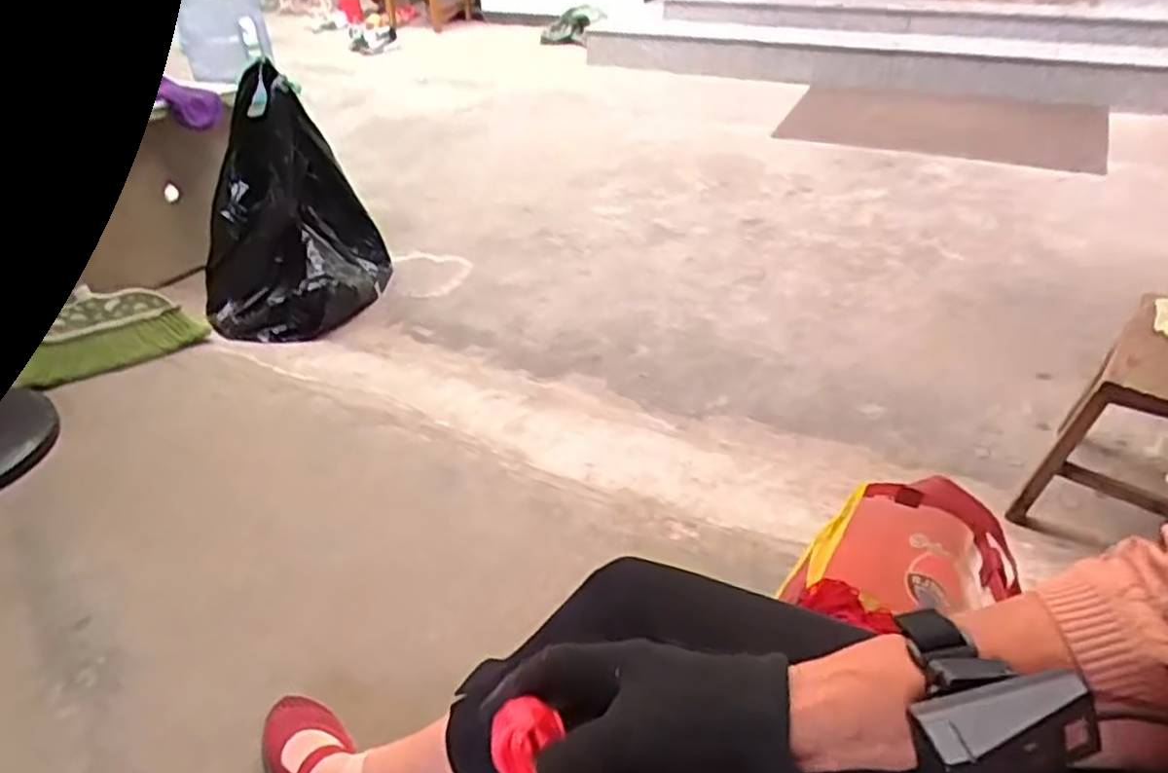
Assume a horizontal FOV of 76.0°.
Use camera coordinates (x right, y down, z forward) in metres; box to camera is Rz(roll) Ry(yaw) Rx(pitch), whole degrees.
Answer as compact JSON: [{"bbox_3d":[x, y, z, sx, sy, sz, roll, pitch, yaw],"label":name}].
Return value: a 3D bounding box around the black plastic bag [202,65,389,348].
[{"bbox_3d":[-0.724,-0.451,1.762,0.428,0.477,0.494,-13,36,-17],"label":"black plastic bag"}]

